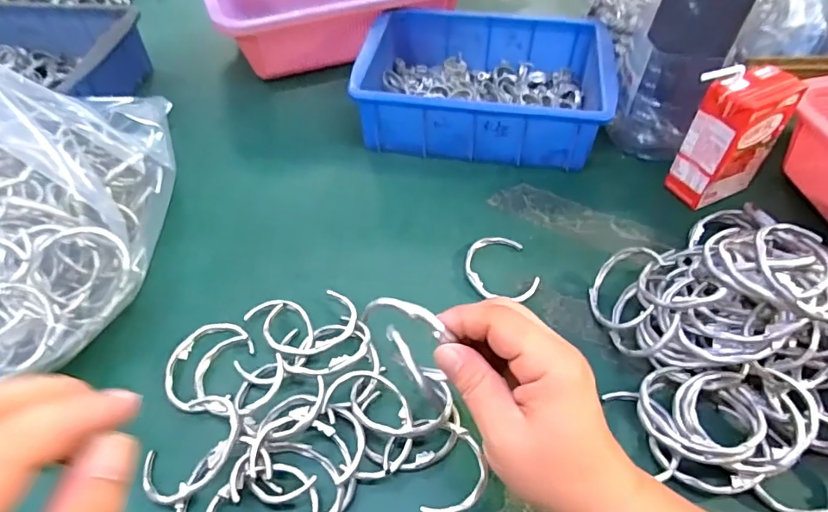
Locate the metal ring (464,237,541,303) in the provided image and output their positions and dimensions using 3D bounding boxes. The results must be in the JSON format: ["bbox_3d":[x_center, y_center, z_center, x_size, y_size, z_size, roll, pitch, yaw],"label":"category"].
[{"bbox_3d":[0.070,0.010,0.413,0.054,0.005,0.065,-10,52,-8],"label":"metal ring"}]

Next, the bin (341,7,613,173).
[{"bbox_3d":[0.071,-0.178,0.523,0.235,0.072,0.164,7,52,5],"label":"bin"}]

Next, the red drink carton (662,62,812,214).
[{"bbox_3d":[0.268,-0.099,0.427,0.073,0.113,0.043,-18,54,-14],"label":"red drink carton"}]

